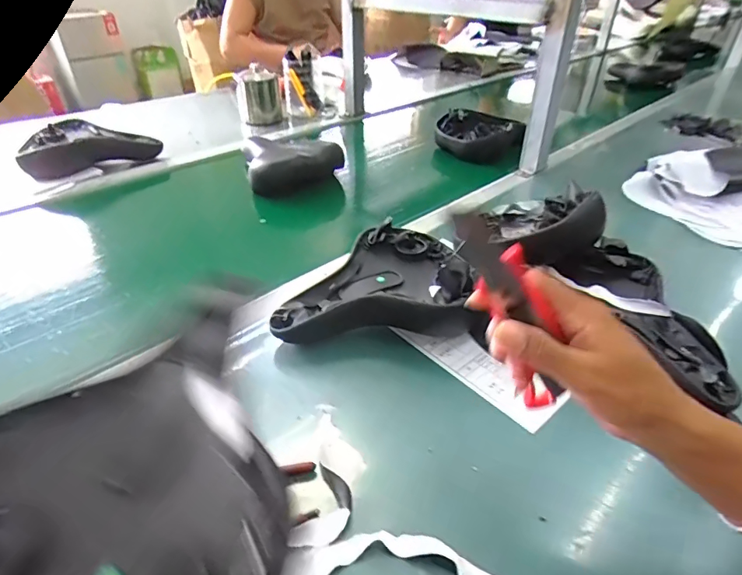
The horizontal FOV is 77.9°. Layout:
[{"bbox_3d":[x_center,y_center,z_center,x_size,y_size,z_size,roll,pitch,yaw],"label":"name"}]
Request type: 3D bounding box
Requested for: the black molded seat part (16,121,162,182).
[{"bbox_3d":[-0.570,-0.285,0.934,0.244,0.070,0.162,-22,41,-28],"label":"black molded seat part"}]

